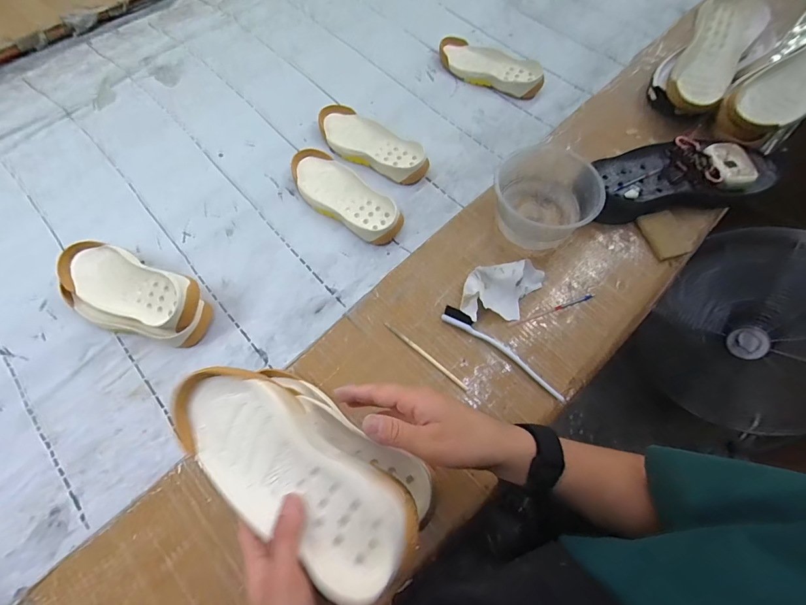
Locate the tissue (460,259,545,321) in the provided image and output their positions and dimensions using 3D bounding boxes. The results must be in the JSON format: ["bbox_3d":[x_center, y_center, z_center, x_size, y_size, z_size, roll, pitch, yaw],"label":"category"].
[{"bbox_3d":[0.130,-0.018,0.498,0.118,0.031,0.071,-9,64,-7],"label":"tissue"}]

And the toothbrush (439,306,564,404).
[{"bbox_3d":[0.120,0.058,0.469,0.169,0.017,0.018,34,67,14],"label":"toothbrush"}]

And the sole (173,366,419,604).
[{"bbox_3d":[-0.084,0.121,0.289,0.205,0.038,0.087,28,87,23],"label":"sole"}]

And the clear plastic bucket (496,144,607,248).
[{"bbox_3d":[0.189,-0.136,0.529,0.127,0.082,0.133,1,63,-2],"label":"clear plastic bucket"}]

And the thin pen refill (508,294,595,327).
[{"bbox_3d":[0.191,0.009,0.496,0.126,0.004,0.006,-19,65,-11],"label":"thin pen refill"}]

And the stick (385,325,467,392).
[{"bbox_3d":[0.027,0.063,0.474,0.125,0.004,0.006,38,68,16],"label":"stick"}]

